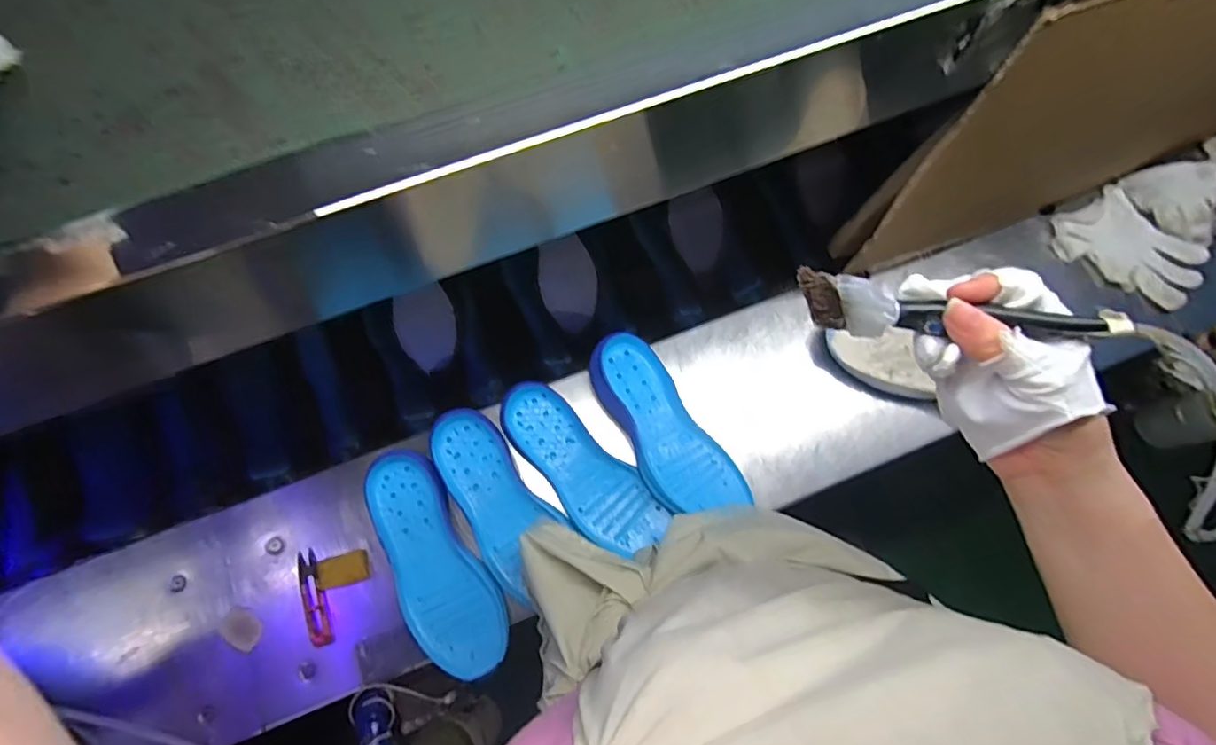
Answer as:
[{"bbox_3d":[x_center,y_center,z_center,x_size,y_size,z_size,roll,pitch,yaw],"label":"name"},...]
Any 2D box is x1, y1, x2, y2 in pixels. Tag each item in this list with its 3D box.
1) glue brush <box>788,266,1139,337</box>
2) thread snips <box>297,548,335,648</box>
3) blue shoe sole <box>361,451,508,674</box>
[{"bbox_3d":[0.176,-0.033,0.305,0.149,0.037,0.018,9,41,7],"label":"glue brush"},{"bbox_3d":[-0.318,0.244,0.610,0.026,0.006,0.098,-18,74,-6],"label":"thread snips"},{"bbox_3d":[-0.189,0.203,0.610,0.093,0.035,0.249,-30,75,-9],"label":"blue shoe sole"}]

